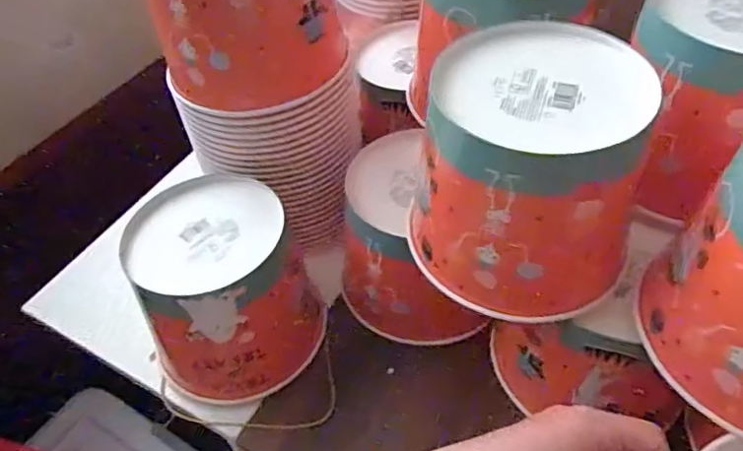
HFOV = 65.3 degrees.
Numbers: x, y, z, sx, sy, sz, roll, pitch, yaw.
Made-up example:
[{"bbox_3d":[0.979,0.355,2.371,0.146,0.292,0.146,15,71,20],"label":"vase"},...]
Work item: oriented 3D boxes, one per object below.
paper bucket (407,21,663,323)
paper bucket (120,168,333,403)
[{"bbox_3d":[0.102,-0.034,0.379,0.143,0.130,0.130,9,51,14],"label":"paper bucket"},{"bbox_3d":[-0.125,0.051,0.496,0.141,0.124,0.146,-22,50,-13],"label":"paper bucket"}]

